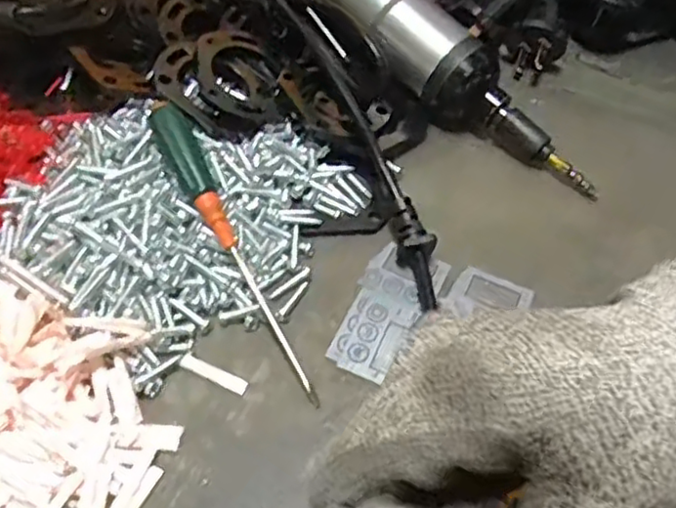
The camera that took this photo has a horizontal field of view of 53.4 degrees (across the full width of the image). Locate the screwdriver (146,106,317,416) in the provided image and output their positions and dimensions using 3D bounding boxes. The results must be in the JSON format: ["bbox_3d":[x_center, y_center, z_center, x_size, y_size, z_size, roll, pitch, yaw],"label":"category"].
[{"bbox_3d":[-0.052,-0.011,0.295,0.016,0.015,0.140,-26,79,-19],"label":"screwdriver"}]

